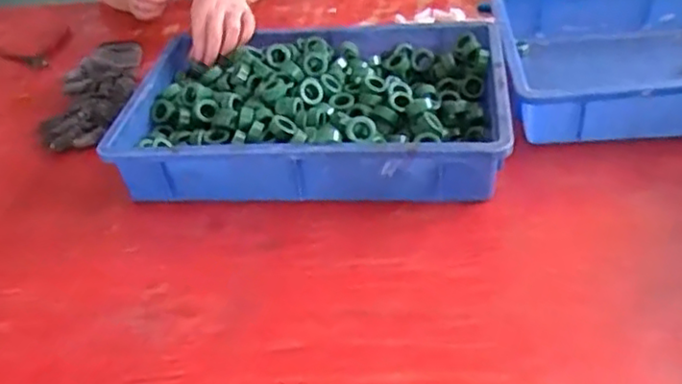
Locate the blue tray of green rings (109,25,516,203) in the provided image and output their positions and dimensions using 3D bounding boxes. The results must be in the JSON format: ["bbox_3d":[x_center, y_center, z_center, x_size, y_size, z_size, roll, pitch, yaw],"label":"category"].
[{"bbox_3d":[-0.028,-0.106,0.821,0.430,0.077,0.302,0,38,9],"label":"blue tray of green rings"}]

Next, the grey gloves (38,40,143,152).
[{"bbox_3d":[-0.347,-0.148,0.962,0.087,0.028,0.264,-4,38,4],"label":"grey gloves"}]

